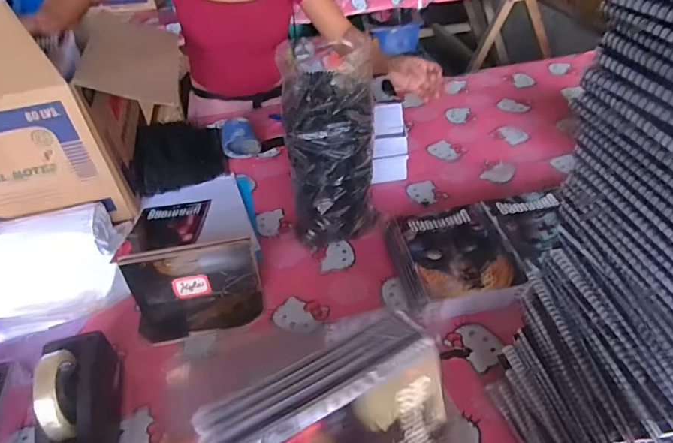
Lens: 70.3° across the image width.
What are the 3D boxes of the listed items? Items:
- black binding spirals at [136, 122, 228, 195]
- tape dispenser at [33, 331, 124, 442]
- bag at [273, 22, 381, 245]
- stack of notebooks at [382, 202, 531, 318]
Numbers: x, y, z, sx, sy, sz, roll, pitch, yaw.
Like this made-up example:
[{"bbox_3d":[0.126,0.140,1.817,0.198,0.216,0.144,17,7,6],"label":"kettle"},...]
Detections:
[{"bbox_3d":[-0.356,-0.158,1.092,0.183,0.041,0.240,-14,42,-10],"label":"black binding spirals"},{"bbox_3d":[-0.320,0.240,0.583,0.071,0.126,0.210,-14,42,-9],"label":"tape dispenser"},{"bbox_3d":[-0.010,-0.114,0.799,0.144,0.344,0.121,-7,41,-2],"label":"bag"},{"bbox_3d":[0.191,0.067,0.787,0.178,0.061,0.223,-9,41,-5],"label":"stack of notebooks"}]

